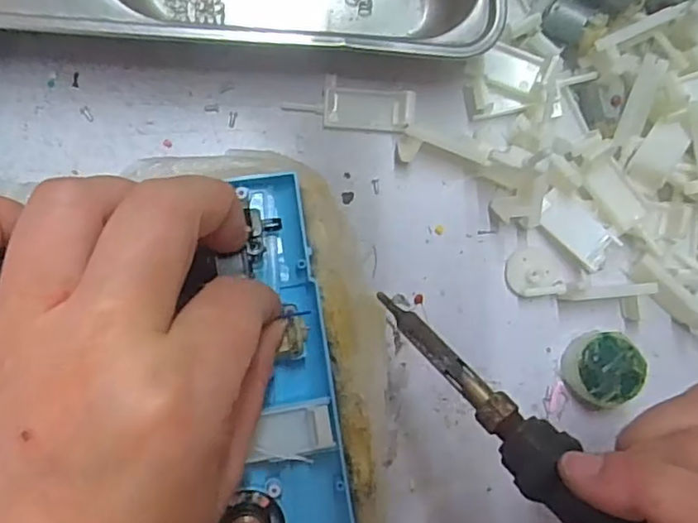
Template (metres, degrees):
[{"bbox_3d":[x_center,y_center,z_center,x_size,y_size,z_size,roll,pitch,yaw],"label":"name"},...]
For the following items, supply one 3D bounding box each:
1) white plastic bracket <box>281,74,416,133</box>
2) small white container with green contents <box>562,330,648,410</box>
[{"bbox_3d":[0.001,-0.072,0.273,0.057,0.015,0.024,5,88,4],"label":"white plastic bracket"},{"bbox_3d":[0.117,0.049,0.278,0.033,0.019,0.030,0,87,-7],"label":"small white container with green contents"}]

